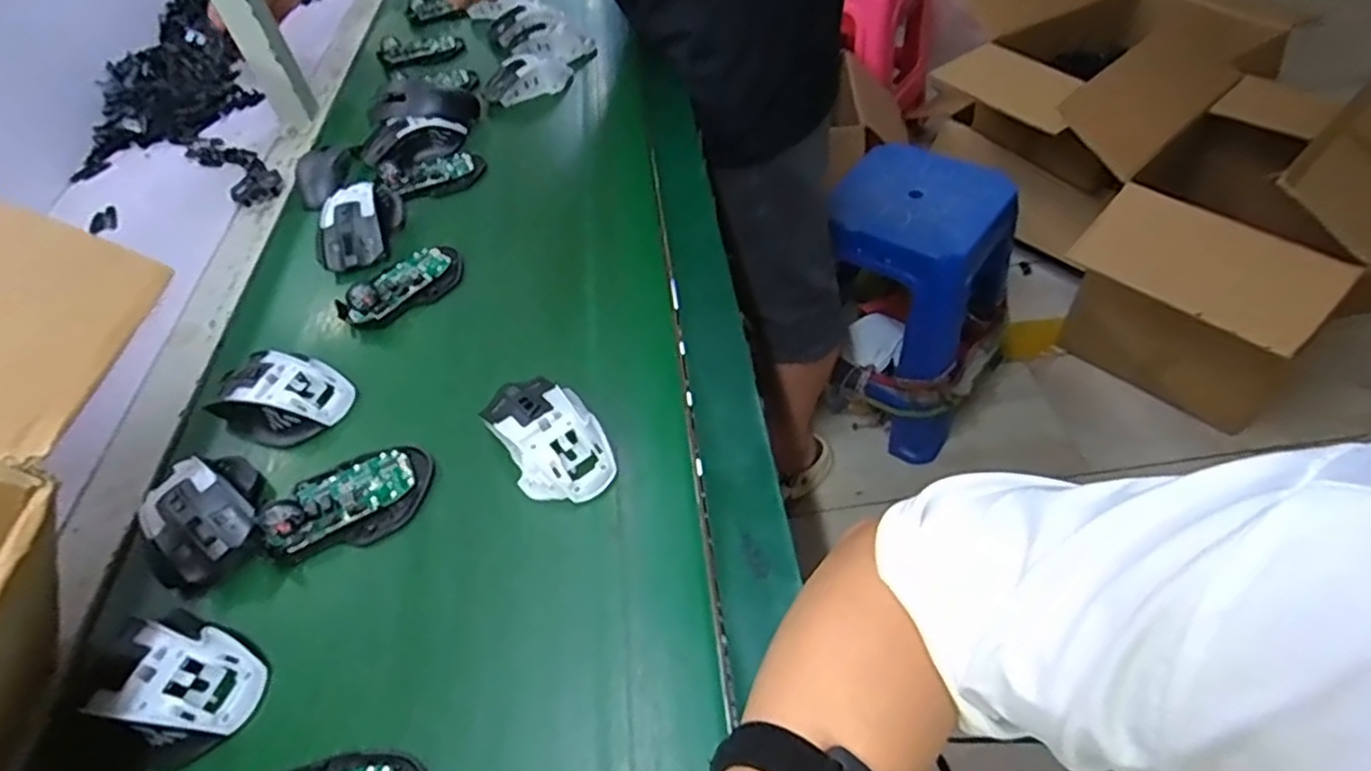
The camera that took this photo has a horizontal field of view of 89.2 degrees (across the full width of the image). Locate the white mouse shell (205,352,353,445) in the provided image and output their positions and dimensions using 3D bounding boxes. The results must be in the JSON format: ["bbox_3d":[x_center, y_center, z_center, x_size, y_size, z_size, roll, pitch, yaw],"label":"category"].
[{"bbox_3d":[-0.314,0.007,0.537,0.103,0.035,0.070,6,50,9],"label":"white mouse shell"}]

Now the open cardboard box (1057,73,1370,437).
[{"bbox_3d":[0.977,-0.210,1.263,0.557,0.553,0.351,-36,55,-23],"label":"open cardboard box"}]

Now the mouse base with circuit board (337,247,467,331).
[{"bbox_3d":[-0.250,-0.091,0.621,0.057,0.022,0.115,32,58,27],"label":"mouse base with circuit board"}]

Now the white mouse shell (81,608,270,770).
[{"bbox_3d":[-0.290,0.170,0.396,0.088,0.034,0.072,18,52,18],"label":"white mouse shell"}]

